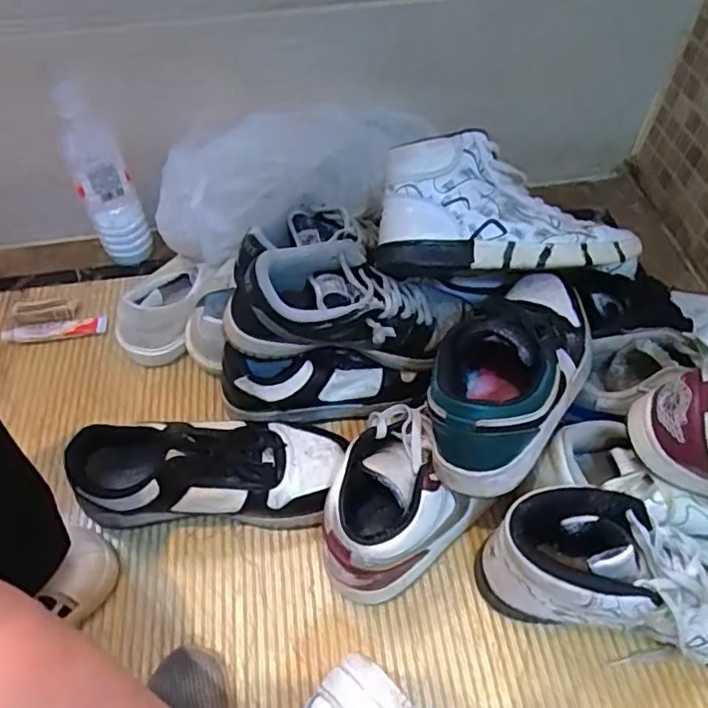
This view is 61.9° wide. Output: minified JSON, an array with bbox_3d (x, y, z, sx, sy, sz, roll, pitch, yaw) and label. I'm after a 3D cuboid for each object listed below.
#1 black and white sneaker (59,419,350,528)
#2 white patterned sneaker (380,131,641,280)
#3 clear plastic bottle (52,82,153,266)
[{"bbox_3d":[-0.129,0.105,0.548,0.239,0.099,0.094,-5,53,-1],"label":"black and white sneaker"},{"bbox_3d":[0.148,-0.137,0.599,0.250,0.103,0.126,-1,85,-5],"label":"white patterned sneaker"},{"bbox_3d":[-0.308,-0.203,0.731,0.065,0.226,0.065,-28,57,-18],"label":"clear plastic bottle"}]

